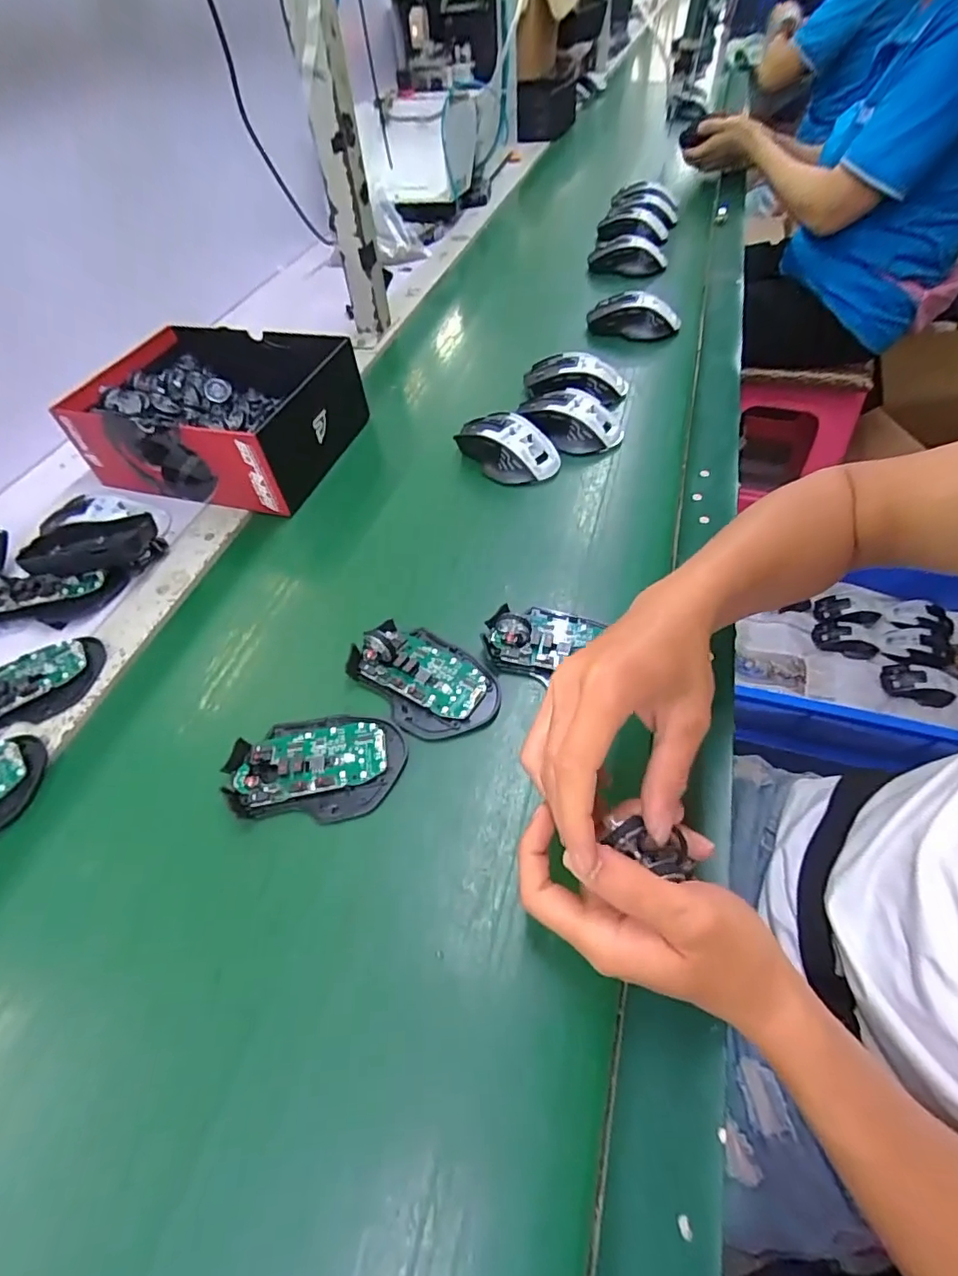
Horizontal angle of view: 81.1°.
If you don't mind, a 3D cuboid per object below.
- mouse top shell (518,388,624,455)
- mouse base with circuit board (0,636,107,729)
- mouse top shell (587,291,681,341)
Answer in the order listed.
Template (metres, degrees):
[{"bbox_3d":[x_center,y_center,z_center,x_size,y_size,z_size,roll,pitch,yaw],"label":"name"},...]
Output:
[{"bbox_3d":[0.088,-0.226,0.583,0.116,0.036,0.074,24,57,22],"label":"mouse top shell"},{"bbox_3d":[-0.350,0.034,0.427,0.108,0.026,0.067,-20,53,-11],"label":"mouse base with circuit board"},{"bbox_3d":[0.195,-0.415,0.719,0.111,0.040,0.050,23,57,21],"label":"mouse top shell"}]

